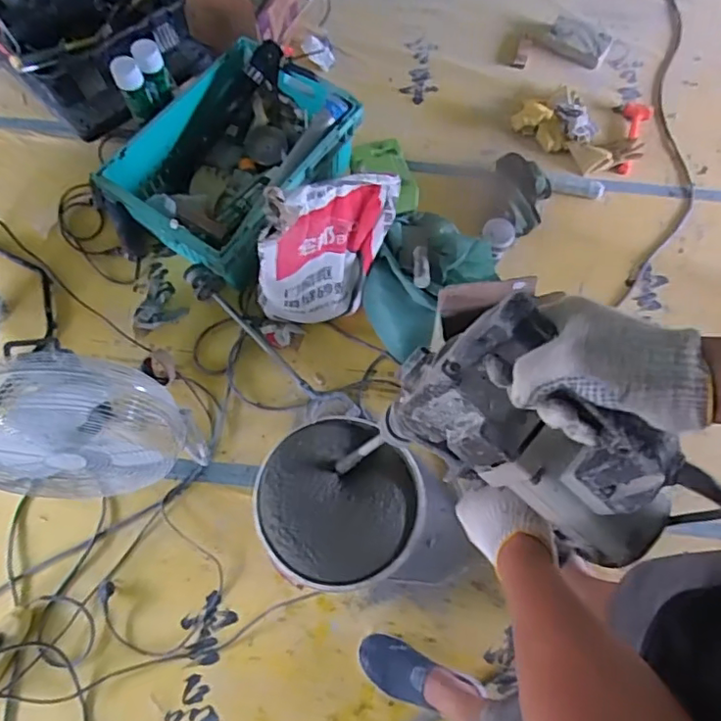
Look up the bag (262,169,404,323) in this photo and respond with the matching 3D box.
[{"bbox_3d":[-0.066,-0.236,1.287,0.338,0.425,0.119,-26,73,-10],"label":"bag"}]

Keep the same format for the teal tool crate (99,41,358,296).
[{"bbox_3d":[-0.340,-0.535,1.551,0.456,0.203,0.607,32,73,9],"label":"teal tool crate"}]

